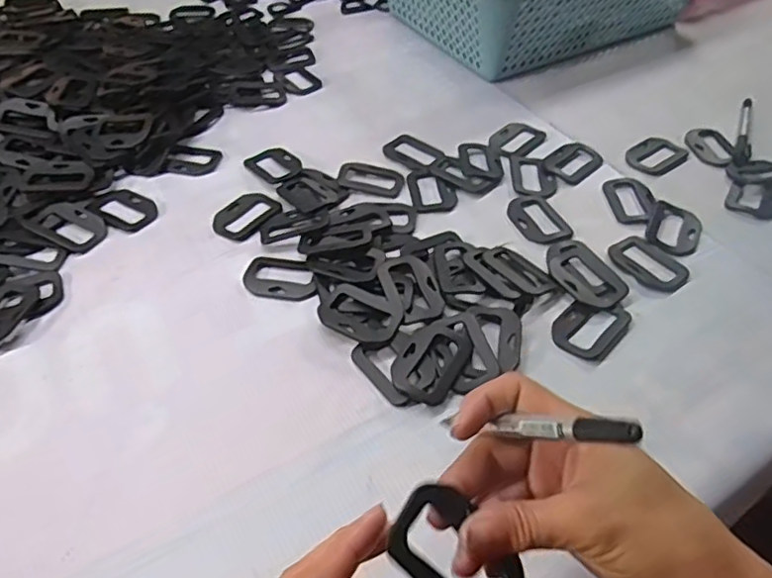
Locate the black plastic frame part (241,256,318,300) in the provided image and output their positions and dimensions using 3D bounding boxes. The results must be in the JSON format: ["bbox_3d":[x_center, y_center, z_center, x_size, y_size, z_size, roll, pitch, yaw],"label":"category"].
[{"bbox_3d":[-0.085,-0.010,0.503,0.063,0.007,0.040,10,48,9],"label":"black plastic frame part"}]

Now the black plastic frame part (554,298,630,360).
[{"bbox_3d":[0.154,0.028,0.462,0.045,0.004,0.064,36,56,29],"label":"black plastic frame part"}]

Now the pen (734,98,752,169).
[{"bbox_3d":[0.372,-0.164,0.637,0.013,0.013,0.137,19,50,17],"label":"pen"}]

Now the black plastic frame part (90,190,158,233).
[{"bbox_3d":[-0.237,-0.074,0.562,0.058,0.007,0.045,32,55,26],"label":"black plastic frame part"}]

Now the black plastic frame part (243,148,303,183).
[{"bbox_3d":[-0.110,-0.124,0.609,0.043,0.008,0.057,-35,56,-28],"label":"black plastic frame part"}]

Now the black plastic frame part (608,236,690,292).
[{"bbox_3d":[0.217,-0.021,0.509,0.044,0.004,0.063,-32,55,-27],"label":"black plastic frame part"}]

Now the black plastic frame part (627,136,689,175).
[{"bbox_3d":[0.272,-0.136,0.620,0.064,0.007,0.046,-33,55,-27],"label":"black plastic frame part"}]

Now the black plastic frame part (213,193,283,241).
[{"bbox_3d":[-0.126,-0.067,0.558,0.041,0.008,0.060,28,53,24],"label":"black plastic frame part"}]

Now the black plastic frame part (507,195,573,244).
[{"bbox_3d":[0.136,-0.063,0.554,0.043,0.006,0.062,-16,49,-14],"label":"black plastic frame part"}]

